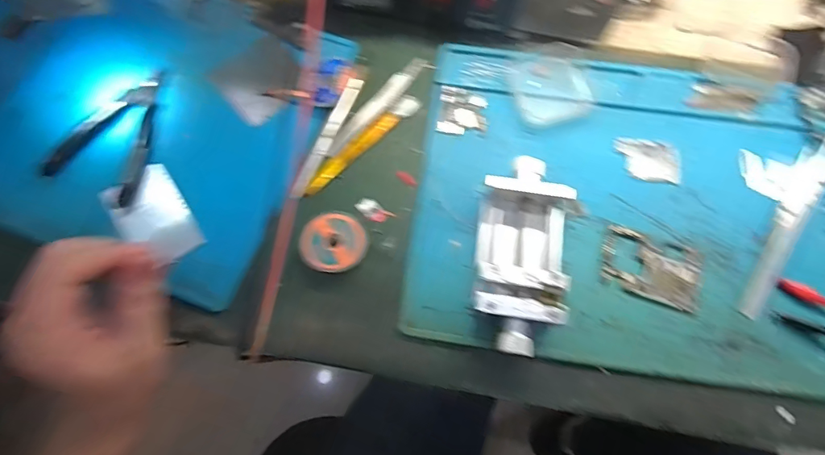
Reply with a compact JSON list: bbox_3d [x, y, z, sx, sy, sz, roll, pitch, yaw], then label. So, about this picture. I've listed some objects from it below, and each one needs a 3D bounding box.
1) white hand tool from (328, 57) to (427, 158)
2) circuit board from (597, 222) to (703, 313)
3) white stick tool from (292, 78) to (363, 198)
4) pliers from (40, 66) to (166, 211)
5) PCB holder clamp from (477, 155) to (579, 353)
[{"bbox_3d":[-0.028,-0.100,0.376,0.019,0.006,0.116,38,77,11],"label":"white hand tool"},{"bbox_3d":[0.175,0.029,0.330,0.070,0.004,0.048,16,74,6],"label":"circuit board"},{"bbox_3d":[-0.068,-0.073,0.362,0.011,0.007,0.111,22,75,7],"label":"white stick tool"},{"bbox_3d":[-0.234,-0.080,0.364,0.070,0.012,0.111,21,74,7],"label":"pliers"},{"bbox_3d":[0.077,0.016,0.319,0.062,0.032,0.137,12,74,4],"label":"PCB holder clamp"}]

